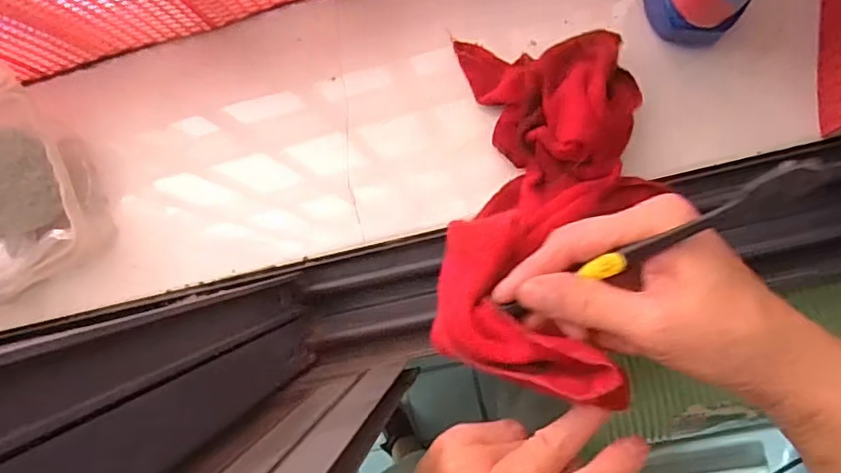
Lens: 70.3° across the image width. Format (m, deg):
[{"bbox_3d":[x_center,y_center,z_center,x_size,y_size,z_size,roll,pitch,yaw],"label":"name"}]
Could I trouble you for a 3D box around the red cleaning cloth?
[{"bbox_3d":[0.068,-0.019,0.340,0.122,0.069,0.218,13,59,5],"label":"red cleaning cloth"}]

